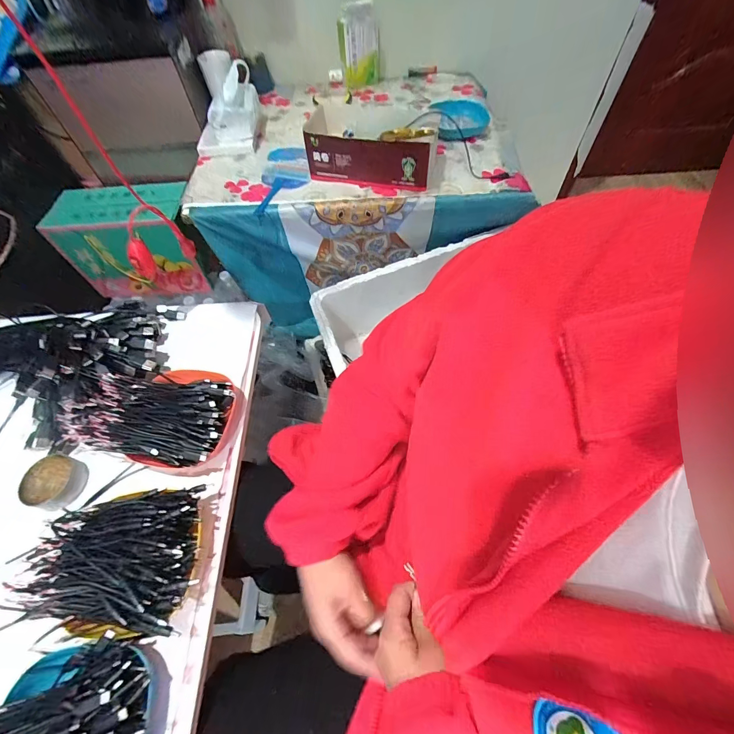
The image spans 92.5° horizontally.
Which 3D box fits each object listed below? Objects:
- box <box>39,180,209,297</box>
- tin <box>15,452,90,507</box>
[{"bbox_3d":[-0.622,-0.334,0.957,0.323,0.240,0.151,-1,58,2],"label":"box"},{"bbox_3d":[-0.395,0.144,0.443,0.063,0.022,0.061,-1,58,2],"label":"tin"}]

